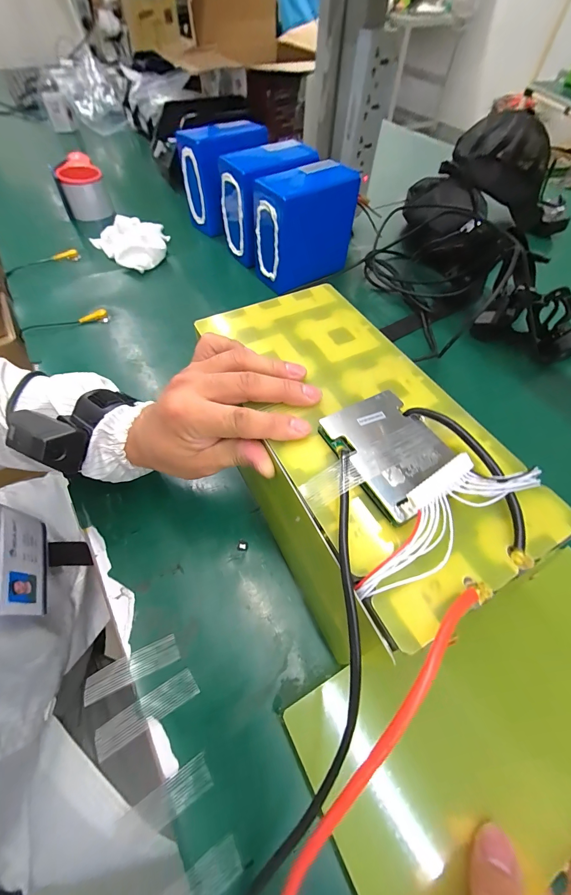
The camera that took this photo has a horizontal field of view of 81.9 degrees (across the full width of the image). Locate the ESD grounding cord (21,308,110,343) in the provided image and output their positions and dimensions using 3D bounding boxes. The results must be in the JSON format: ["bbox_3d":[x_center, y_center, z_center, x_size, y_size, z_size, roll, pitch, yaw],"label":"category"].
[{"bbox_3d":[-0.335,-0.187,0.495,0.127,0.013,0.023,-21,60,-14],"label":"ESD grounding cord"}]

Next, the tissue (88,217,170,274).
[{"bbox_3d":[-0.276,-0.393,0.621,0.133,0.040,0.165,-38,66,-22],"label":"tissue"}]

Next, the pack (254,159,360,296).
[{"bbox_3d":[0.032,-0.358,0.538,0.153,0.140,0.085,-31,63,-19],"label":"pack"}]

